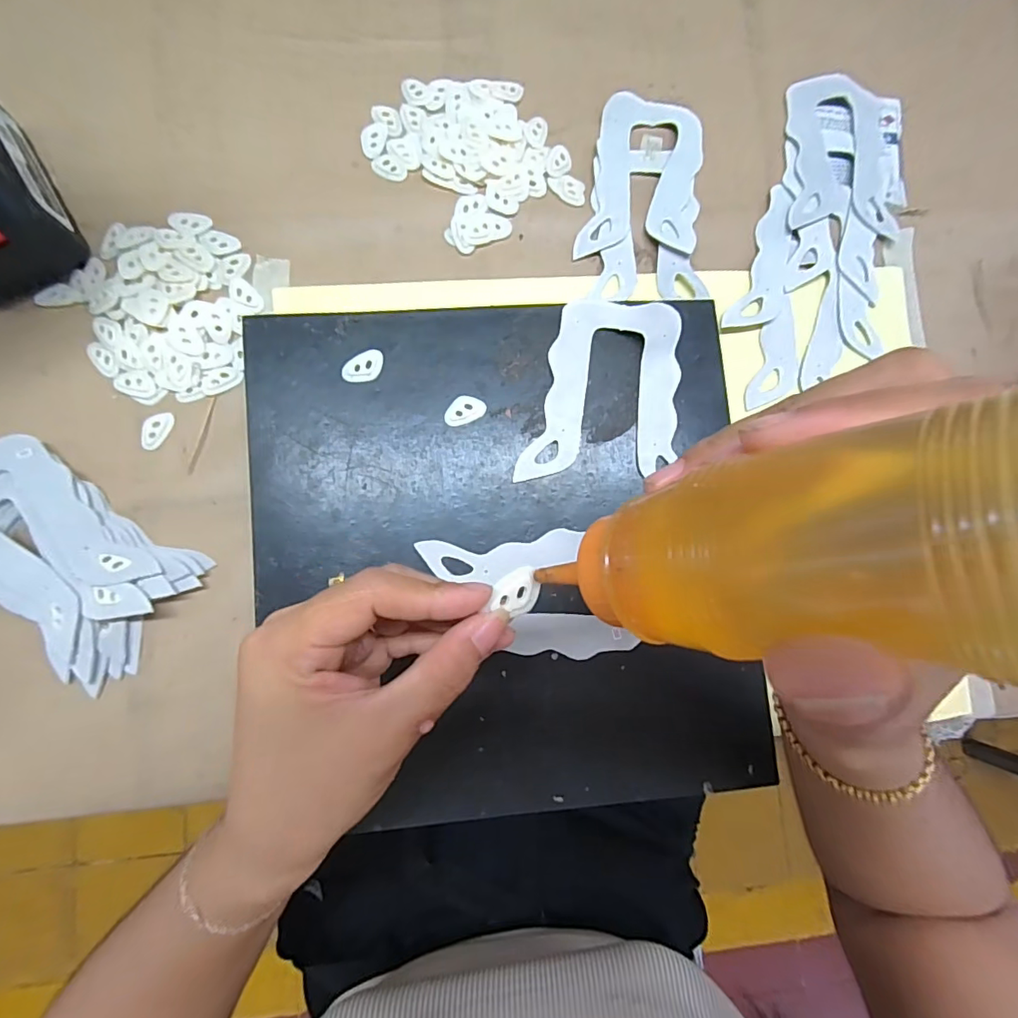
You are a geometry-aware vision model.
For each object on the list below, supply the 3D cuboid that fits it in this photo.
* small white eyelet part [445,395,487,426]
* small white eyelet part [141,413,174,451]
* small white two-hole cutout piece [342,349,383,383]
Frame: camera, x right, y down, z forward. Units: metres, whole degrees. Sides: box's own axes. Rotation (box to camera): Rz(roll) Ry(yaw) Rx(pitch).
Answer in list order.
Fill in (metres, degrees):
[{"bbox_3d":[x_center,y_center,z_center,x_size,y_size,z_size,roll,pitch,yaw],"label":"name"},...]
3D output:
[{"bbox_3d":[-0.028,-0.061,0.311,0.026,0.004,0.017,-29,87,-6],"label":"small white eyelet part"},{"bbox_3d":[-0.223,-0.050,0.318,0.014,0.004,0.026,24,83,-1],"label":"small white eyelet part"},{"bbox_3d":[-0.088,-0.087,0.309,0.027,0.004,0.018,-42,88,-7],"label":"small white two-hole cutout piece"}]

